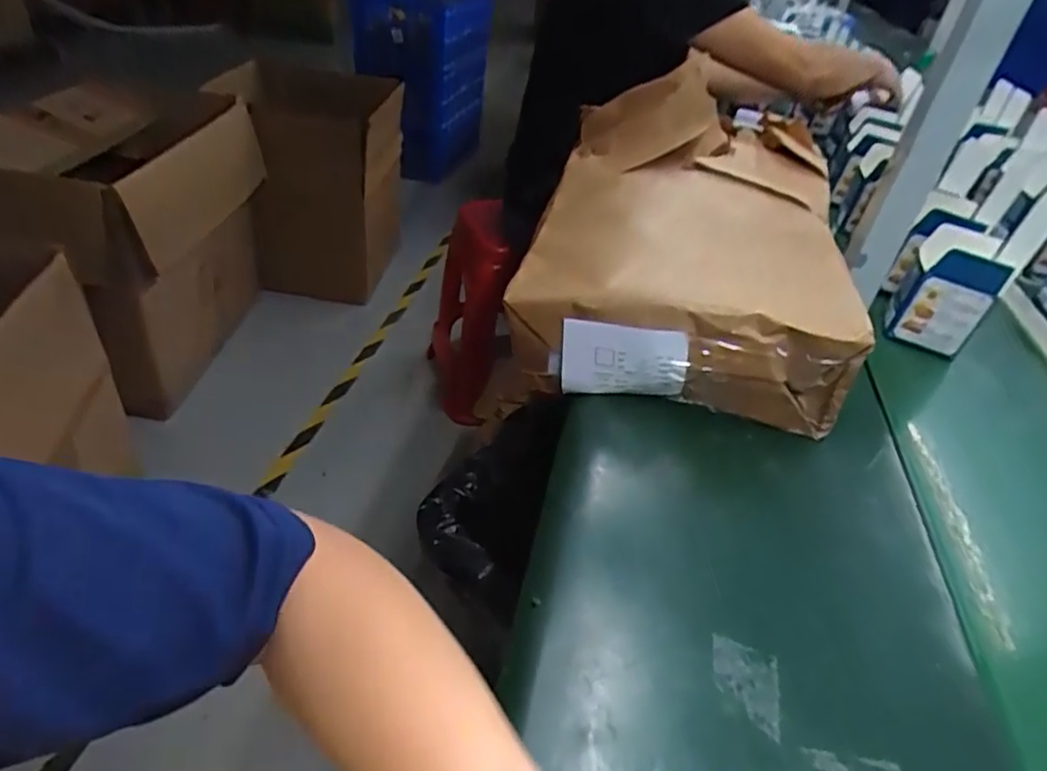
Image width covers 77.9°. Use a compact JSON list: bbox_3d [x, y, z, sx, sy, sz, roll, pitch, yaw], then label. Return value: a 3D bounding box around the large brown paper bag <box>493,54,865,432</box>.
[{"bbox_3d":[0.193,-0.184,0.755,0.322,0.229,0.487,12,37,7],"label":"large brown paper bag"}]

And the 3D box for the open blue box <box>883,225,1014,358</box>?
[{"bbox_3d":[0.500,-0.111,0.772,0.084,0.122,0.086,22,39,20],"label":"open blue box"}]

